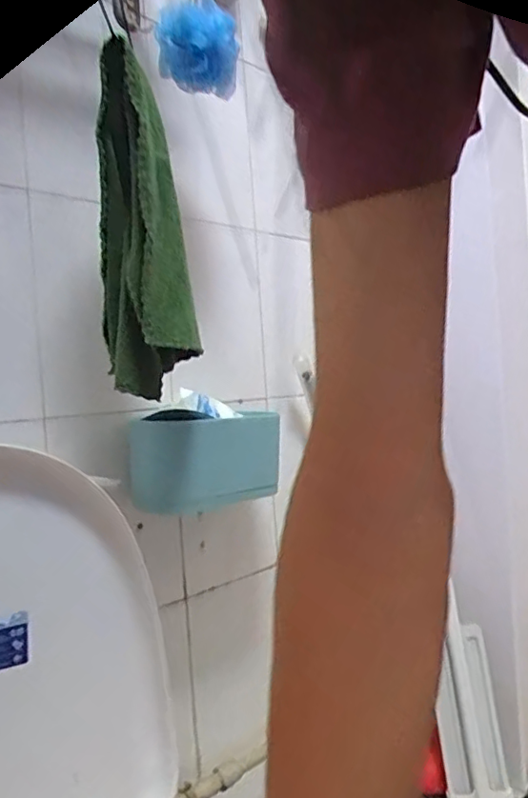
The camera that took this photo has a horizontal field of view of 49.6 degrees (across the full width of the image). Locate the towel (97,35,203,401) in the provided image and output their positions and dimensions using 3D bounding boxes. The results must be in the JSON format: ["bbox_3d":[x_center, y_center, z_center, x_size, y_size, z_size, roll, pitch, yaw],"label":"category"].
[{"bbox_3d":[-0.140,-0.196,0.657,0.106,0.359,0.073,-5,1,-12],"label":"towel"}]

